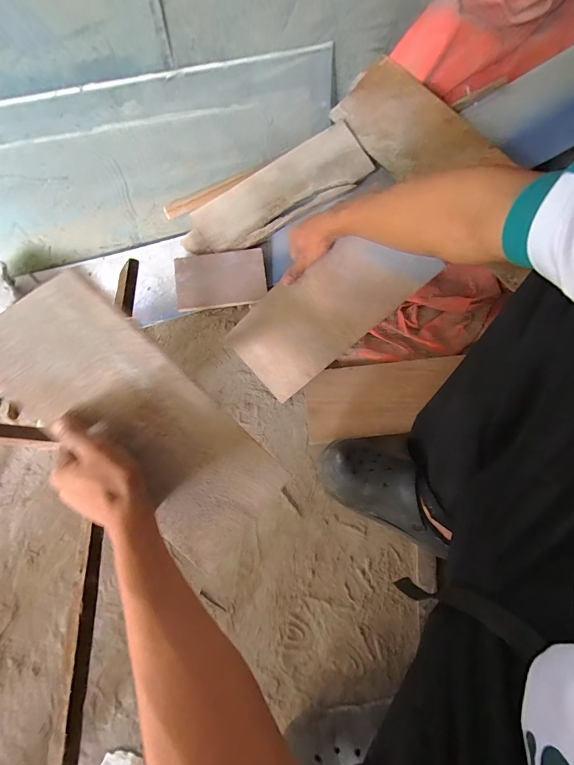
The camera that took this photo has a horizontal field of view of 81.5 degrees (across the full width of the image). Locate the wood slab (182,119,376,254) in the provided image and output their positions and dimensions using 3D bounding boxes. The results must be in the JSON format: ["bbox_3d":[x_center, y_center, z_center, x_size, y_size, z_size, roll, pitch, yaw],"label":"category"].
[{"bbox_3d":[-0.036,-0.431,0.769,0.458,0.039,0.155,-28,96,3],"label":"wood slab"}]

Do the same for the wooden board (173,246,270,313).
[{"bbox_3d":[-0.148,-0.230,0.747,0.197,0.026,0.118,-7,92,-4],"label":"wooden board"}]

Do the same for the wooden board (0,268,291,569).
[{"bbox_3d":[-0.161,0.040,0.373,0.343,0.008,0.136,46,71,-9],"label":"wooden board"}]

